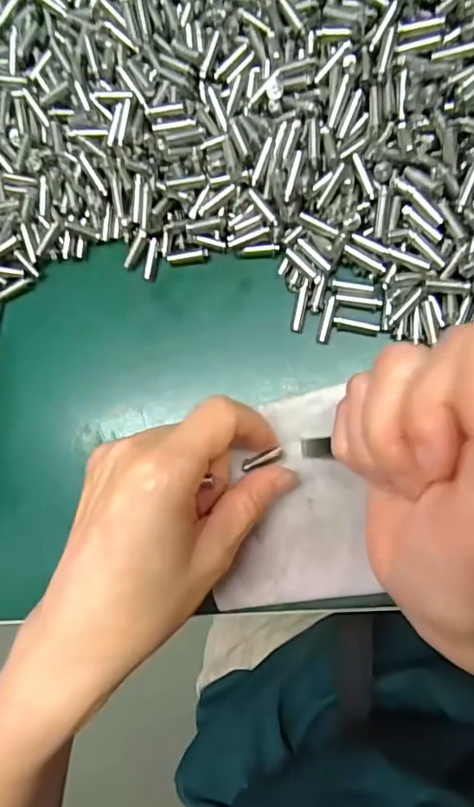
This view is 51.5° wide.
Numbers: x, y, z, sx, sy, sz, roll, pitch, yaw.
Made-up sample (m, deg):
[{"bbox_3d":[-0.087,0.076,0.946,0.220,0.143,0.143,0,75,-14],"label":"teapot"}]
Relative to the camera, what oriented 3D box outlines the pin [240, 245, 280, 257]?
[{"bbox_3d":[0.011,-0.074,0.240,0.019,0.005,0.005,1,86,12],"label":"pin"}]

